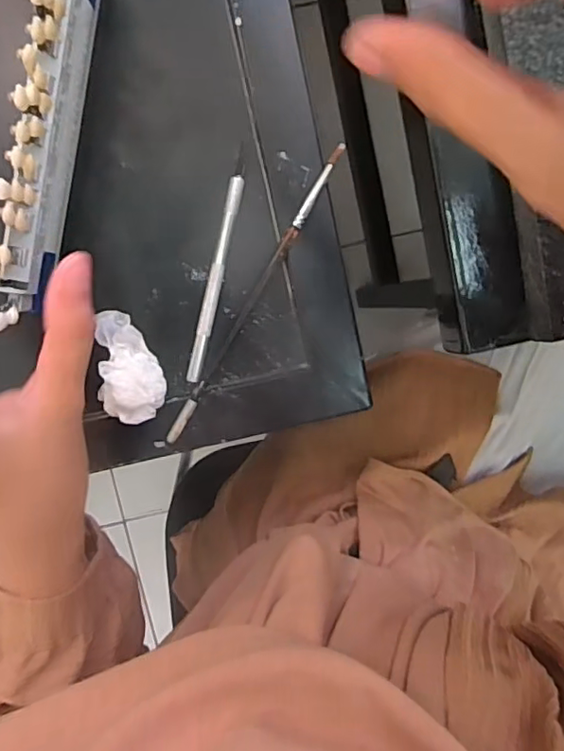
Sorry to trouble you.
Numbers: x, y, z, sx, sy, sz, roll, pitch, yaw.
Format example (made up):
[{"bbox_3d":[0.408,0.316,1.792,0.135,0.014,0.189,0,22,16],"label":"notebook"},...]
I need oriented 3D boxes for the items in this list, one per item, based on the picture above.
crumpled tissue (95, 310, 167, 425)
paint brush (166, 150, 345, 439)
[{"bbox_3d":[-0.085,-0.004,0.316,0.035,0.025,0.060,2,97,-5],"label":"crumpled tissue"},{"bbox_3d":[-0.016,-0.045,0.324,0.008,0.007,0.190,31,94,-7],"label":"paint brush"}]

